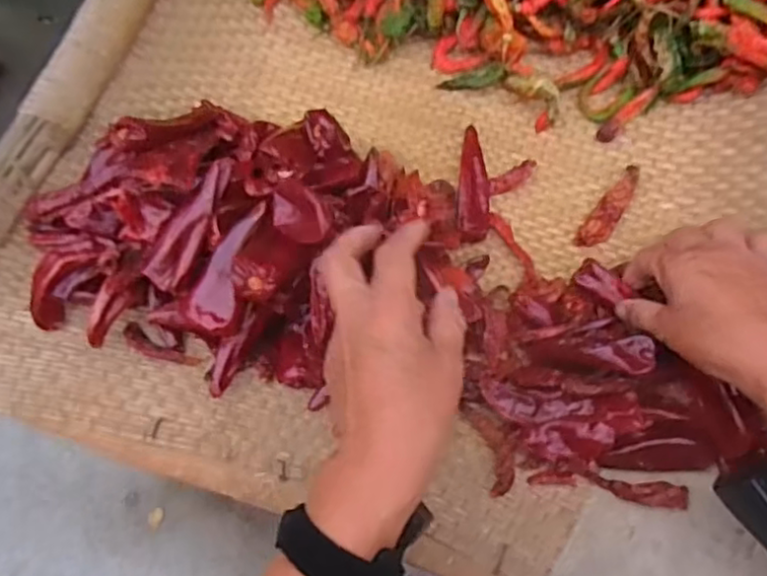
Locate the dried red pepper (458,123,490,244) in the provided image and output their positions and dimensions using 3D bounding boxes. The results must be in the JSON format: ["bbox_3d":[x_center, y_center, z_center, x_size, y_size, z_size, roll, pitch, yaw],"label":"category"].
[{"bbox_3d":[0.075,-0.085,0.541,0.026,0.016,0.107,5,71,2],"label":"dried red pepper"}]

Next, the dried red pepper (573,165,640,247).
[{"bbox_3d":[0.185,-0.064,0.535,0.021,0.011,0.083,37,75,12],"label":"dried red pepper"}]

